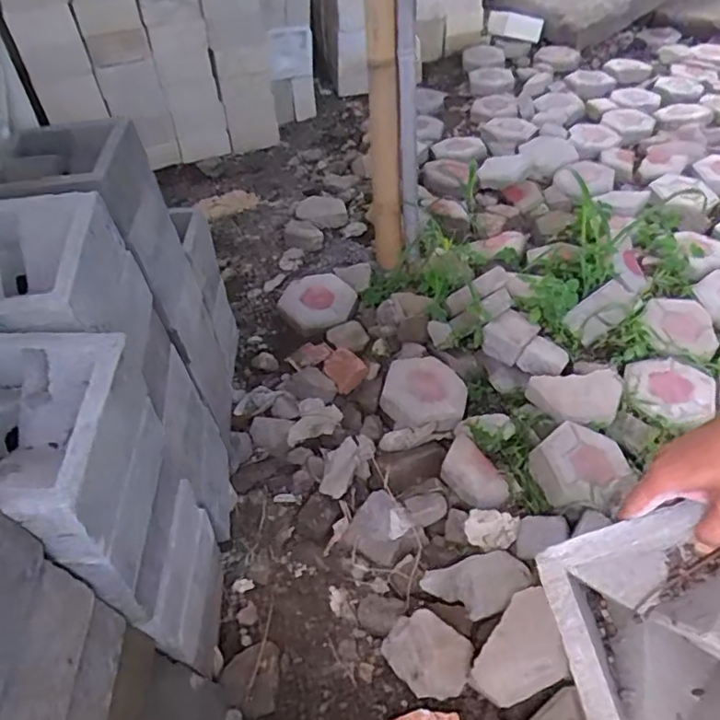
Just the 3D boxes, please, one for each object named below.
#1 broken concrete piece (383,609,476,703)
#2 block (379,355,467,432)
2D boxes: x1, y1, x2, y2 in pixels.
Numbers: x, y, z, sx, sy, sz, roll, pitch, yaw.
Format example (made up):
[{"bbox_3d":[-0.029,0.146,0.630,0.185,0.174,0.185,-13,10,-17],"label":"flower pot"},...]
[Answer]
[{"bbox_3d":[0.112,0.494,0.987,0.147,0.072,0.117,13,46,14],"label":"broken concrete piece"},{"bbox_3d":[0.155,0.076,1.415,0.197,0.056,0.213,6,45,8],"label":"block"}]

